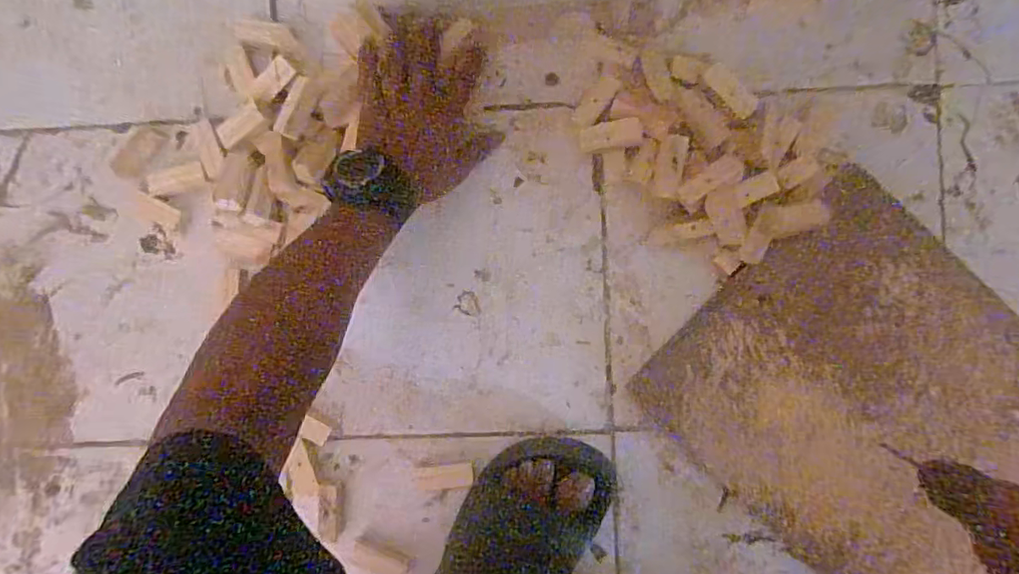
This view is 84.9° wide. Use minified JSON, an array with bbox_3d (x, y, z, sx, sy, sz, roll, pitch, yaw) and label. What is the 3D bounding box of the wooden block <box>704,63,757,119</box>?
[{"bbox_3d":[0.187,-0.167,0.475,0.022,0.010,0.053,-37,89,1],"label":"wooden block"}]

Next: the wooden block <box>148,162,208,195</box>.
[{"bbox_3d":[-0.306,-0.100,0.513,0.059,0.010,0.021,-12,89,2],"label":"wooden block"}]

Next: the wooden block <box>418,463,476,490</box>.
[{"bbox_3d":[-0.060,0.179,0.523,0.053,0.006,0.022,-6,89,2],"label":"wooden block"}]

